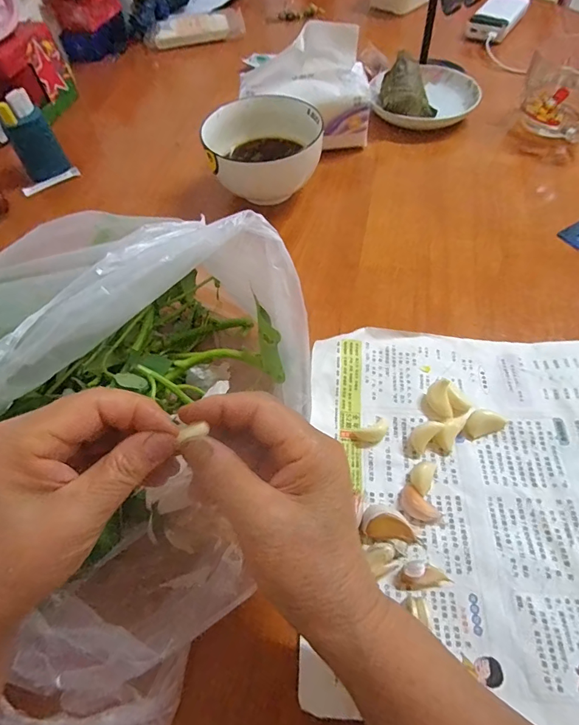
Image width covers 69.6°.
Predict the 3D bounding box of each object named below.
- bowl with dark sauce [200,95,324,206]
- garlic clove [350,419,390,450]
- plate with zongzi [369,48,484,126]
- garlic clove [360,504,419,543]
[{"bbox_3d":[-0.035,-0.249,0.504,0.122,0.076,0.107,-14,57,-8],"label":"bowl with dark sauce"},{"bbox_3d":[0.066,0.056,0.331,0.034,0.008,0.016,-22,58,-13],"label":"garlic clove"},{"bbox_3d":[0.194,-0.398,0.600,0.145,0.071,0.165,11,57,9],"label":"plate with zongzi"},{"bbox_3d":[0.071,0.112,0.295,0.037,0.013,0.024,3,56,4],"label":"garlic clove"}]

